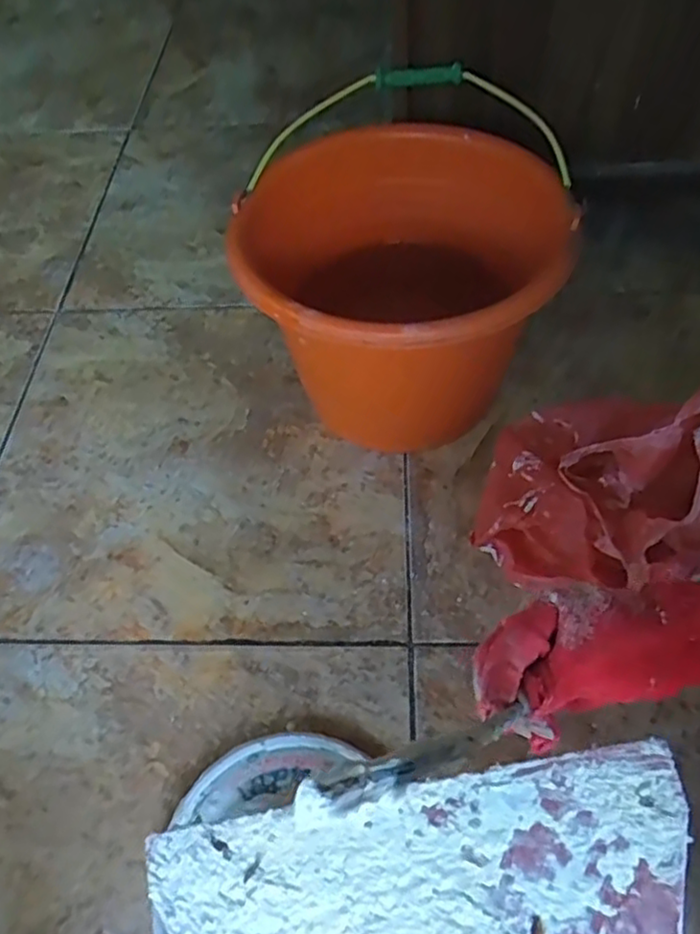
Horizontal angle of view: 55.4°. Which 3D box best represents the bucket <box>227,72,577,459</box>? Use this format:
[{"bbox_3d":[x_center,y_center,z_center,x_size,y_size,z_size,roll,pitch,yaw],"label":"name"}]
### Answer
[{"bbox_3d":[0.044,-0.164,0.603,0.239,0.227,0.292,9,57,10],"label":"bucket"}]

